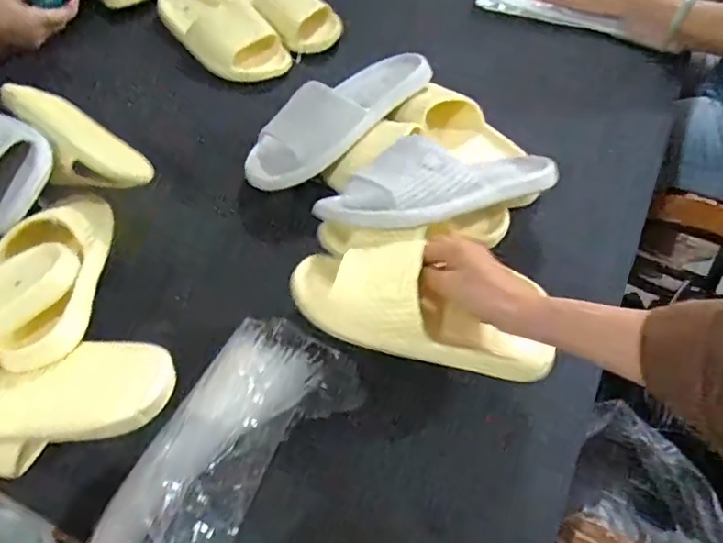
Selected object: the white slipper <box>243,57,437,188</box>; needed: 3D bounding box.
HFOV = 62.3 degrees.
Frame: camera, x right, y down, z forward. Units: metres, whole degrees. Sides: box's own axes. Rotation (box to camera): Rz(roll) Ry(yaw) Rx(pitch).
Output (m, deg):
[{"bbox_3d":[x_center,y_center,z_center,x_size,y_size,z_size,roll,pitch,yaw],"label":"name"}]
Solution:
[{"bbox_3d":[-0.023,-0.196,0.716,0.095,0.070,0.267,39,62,22],"label":"white slipper"}]

